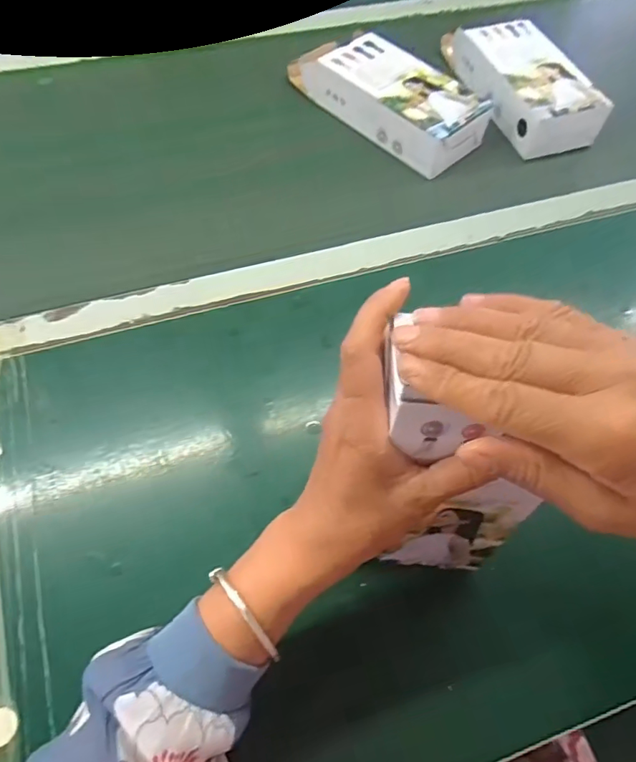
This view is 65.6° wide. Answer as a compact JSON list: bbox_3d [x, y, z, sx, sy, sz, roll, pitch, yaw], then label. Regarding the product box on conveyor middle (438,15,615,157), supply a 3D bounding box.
[{"bbox_3d":[0.255,-0.388,0.625,0.095,0.050,0.237,-16,63,-11],"label":"product box on conveyor middle"}]

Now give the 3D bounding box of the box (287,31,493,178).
[{"bbox_3d":[0.079,-0.348,0.595,0.250,0.048,0.098,40,67,18],"label":"box"}]

